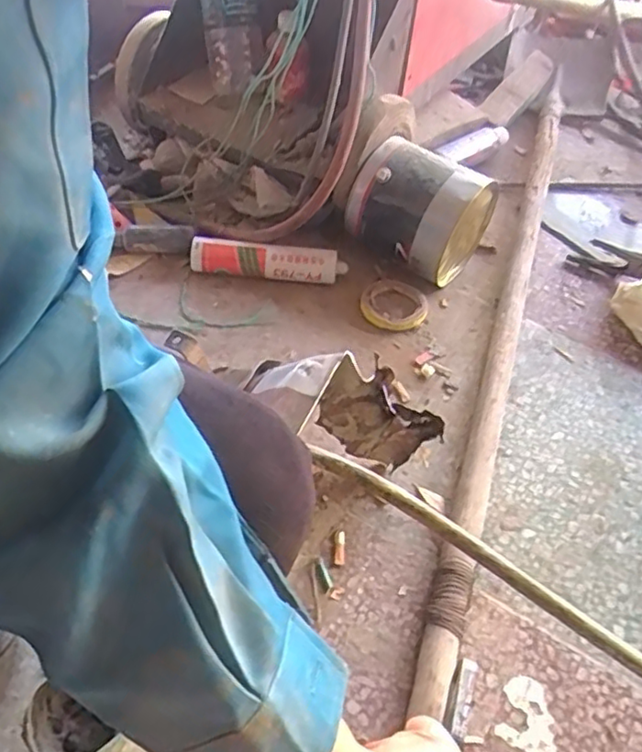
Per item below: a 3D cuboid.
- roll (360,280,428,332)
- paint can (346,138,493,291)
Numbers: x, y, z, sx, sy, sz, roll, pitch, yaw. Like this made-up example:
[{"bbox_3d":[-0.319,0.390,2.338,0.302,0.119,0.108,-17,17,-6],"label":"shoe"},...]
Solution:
[{"bbox_3d":[0.101,-0.101,0.902,0.091,0.015,0.085,3,51,-3],"label":"roll"},{"bbox_3d":[0.136,-0.230,0.923,0.166,0.147,0.158,30,55,17],"label":"paint can"}]

